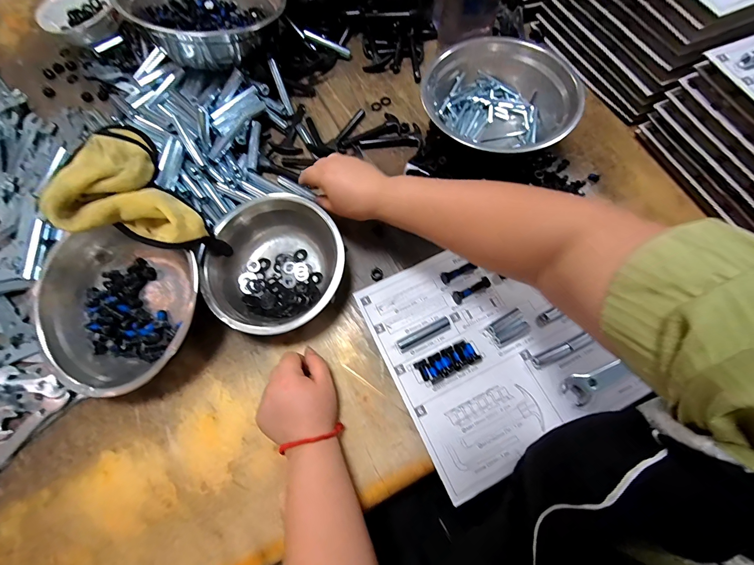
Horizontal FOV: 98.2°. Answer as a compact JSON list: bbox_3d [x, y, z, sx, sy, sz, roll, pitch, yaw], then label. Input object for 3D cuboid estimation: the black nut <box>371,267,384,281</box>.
[{"bbox_3d":[0.000,-0.012,0.469,0.018,0.007,0.018,0,68,1],"label":"black nut"}]

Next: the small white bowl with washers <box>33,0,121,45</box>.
[{"bbox_3d":[-0.567,-0.504,0.634,0.130,0.059,0.124,0,68,1],"label":"small white bowl with washers"}]

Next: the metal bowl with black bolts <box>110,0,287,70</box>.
[{"bbox_3d":[-0.279,-0.445,0.545,0.217,0.100,0.179,8,69,4],"label":"metal bowl with black bolts"}]

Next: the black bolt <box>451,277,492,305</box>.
[{"bbox_3d":[0.129,0.010,0.448,0.052,0.018,0.016,-27,70,-9],"label":"black bolt"}]

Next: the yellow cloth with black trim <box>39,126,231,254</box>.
[{"bbox_3d":[-0.335,-0.110,0.426,0.141,0.081,0.258,-39,73,-13],"label":"yellow cloth with black trim"}]

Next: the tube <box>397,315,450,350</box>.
[{"bbox_3d":[0.061,0.066,0.432,0.072,0.011,0.013,-25,70,-9],"label":"tube"}]

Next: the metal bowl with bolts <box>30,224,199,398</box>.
[{"bbox_3d":[-0.321,0.039,0.418,0.188,0.088,0.186,0,68,1],"label":"metal bowl with bolts"}]

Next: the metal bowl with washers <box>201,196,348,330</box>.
[{"bbox_3d":[-0.138,-0.021,0.439,0.168,0.072,0.177,0,68,1],"label":"metal bowl with washers"}]

